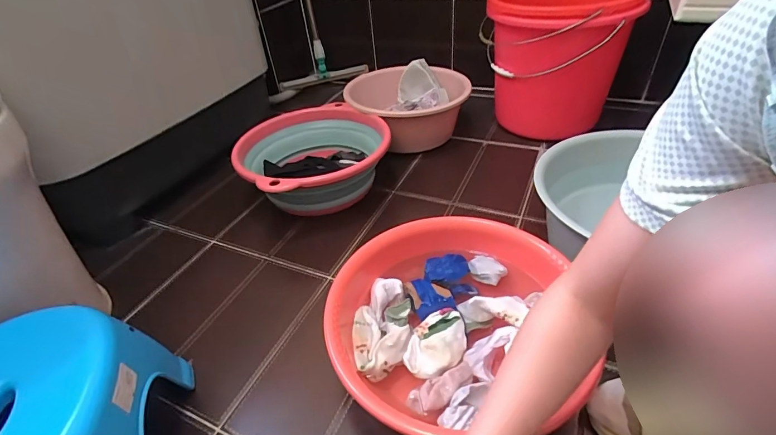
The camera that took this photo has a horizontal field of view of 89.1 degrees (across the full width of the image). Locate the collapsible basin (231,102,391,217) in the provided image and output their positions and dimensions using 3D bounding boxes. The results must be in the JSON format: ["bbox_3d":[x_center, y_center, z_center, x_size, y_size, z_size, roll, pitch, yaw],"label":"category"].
[{"bbox_3d":[-0.159,-0.127,0.936,0.344,0.148,0.319,-3,39,3],"label":"collapsible basin"}]

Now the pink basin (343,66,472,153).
[{"bbox_3d":[0.060,-0.299,1.104,0.313,0.159,0.321,-3,39,3],"label":"pink basin"}]

